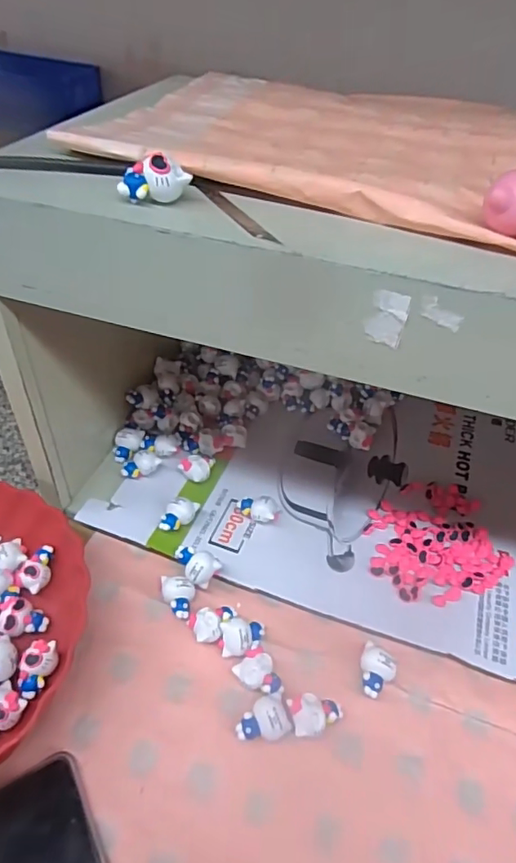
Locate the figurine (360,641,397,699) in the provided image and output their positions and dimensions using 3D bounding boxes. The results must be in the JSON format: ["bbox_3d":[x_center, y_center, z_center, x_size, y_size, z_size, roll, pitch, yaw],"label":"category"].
[{"bbox_3d":[0.082,0.167,0.378,0.024,0.013,0.031,22,49,18],"label":"figurine"}]

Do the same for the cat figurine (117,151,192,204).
[{"bbox_3d":[-0.050,-0.123,0.263,0.033,0.021,0.014,-15,47,-15],"label":"cat figurine"}]

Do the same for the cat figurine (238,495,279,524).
[{"bbox_3d":[0.002,0.069,0.465,0.036,0.023,0.023,-2,47,-4],"label":"cat figurine"}]

